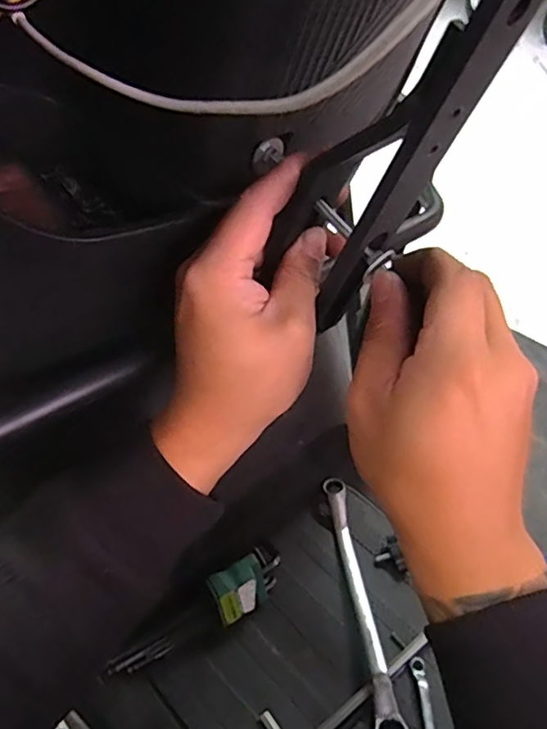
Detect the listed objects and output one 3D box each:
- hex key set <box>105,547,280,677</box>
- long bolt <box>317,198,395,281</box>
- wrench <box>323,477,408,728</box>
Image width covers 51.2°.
[{"bbox_3d":[-0.061,0.228,0.519,0.172,0.039,0.043,-26,53,-29],"label":"hex key set"},{"bbox_3d":[0.040,-0.067,0.293,0.015,0.014,0.049,-29,69,-31],"label":"long bolt"},{"bbox_3d":[0.082,0.220,0.551,0.024,0.025,0.259,-2,45,-9],"label":"wrench"}]

